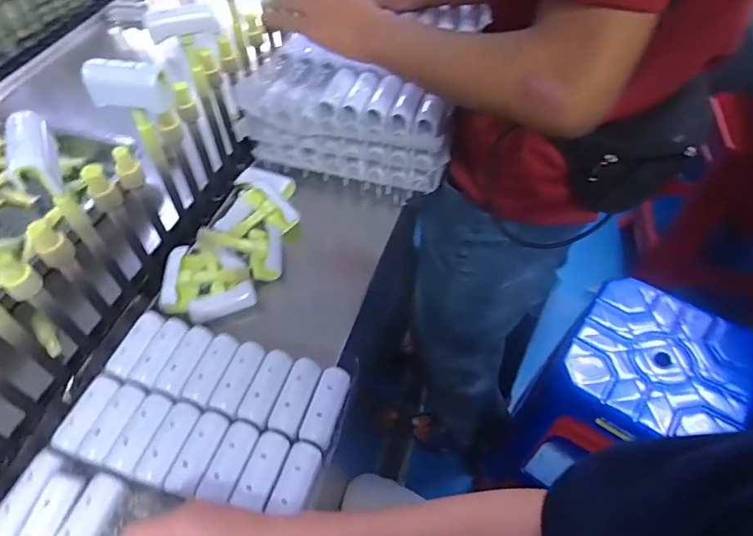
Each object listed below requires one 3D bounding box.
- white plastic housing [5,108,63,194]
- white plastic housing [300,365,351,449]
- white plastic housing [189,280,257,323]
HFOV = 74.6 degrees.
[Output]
[{"bbox_3d":[-0.290,-0.097,0.419,0.029,0.031,0.092,-23,54,-16],"label":"white plastic housing"},{"bbox_3d":[-0.050,0.136,0.490,0.027,0.017,0.076,13,53,12],"label":"white plastic housing"},{"bbox_3d":[-0.185,0.043,0.599,0.080,0.016,0.031,-20,79,-18],"label":"white plastic housing"}]

